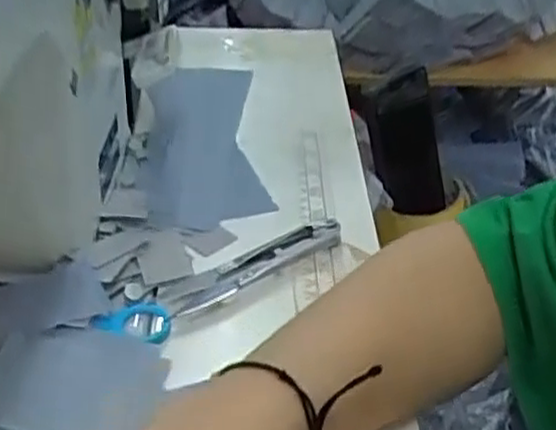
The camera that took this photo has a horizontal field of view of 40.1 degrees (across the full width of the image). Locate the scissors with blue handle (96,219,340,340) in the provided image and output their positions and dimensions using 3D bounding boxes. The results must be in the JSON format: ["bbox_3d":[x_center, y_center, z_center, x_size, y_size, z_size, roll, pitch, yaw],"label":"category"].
[{"bbox_3d":[-0.026,0.031,0.395,0.143,0.009,0.026,-23,41,-34],"label":"scissors with blue handle"}]

